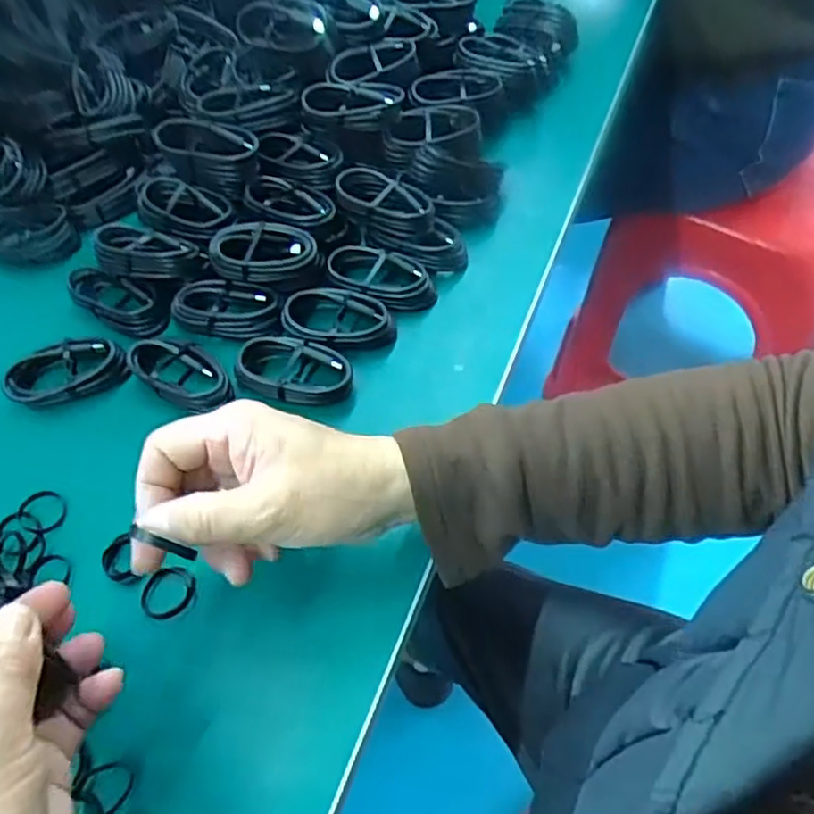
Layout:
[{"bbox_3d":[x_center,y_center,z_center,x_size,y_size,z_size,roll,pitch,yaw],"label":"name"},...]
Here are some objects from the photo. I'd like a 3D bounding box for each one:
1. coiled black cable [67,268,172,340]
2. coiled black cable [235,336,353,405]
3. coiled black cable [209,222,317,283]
[{"bbox_3d":[-0.198,-0.071,0.470,0.071,0.023,0.038,12,59,12],"label":"coiled black cable"},{"bbox_3d":[-0.069,-0.022,0.424,0.071,0.018,0.037,16,60,14],"label":"coiled black cable"},{"bbox_3d":[-0.096,-0.104,0.454,0.068,0.016,0.033,-11,57,-2],"label":"coiled black cable"}]

